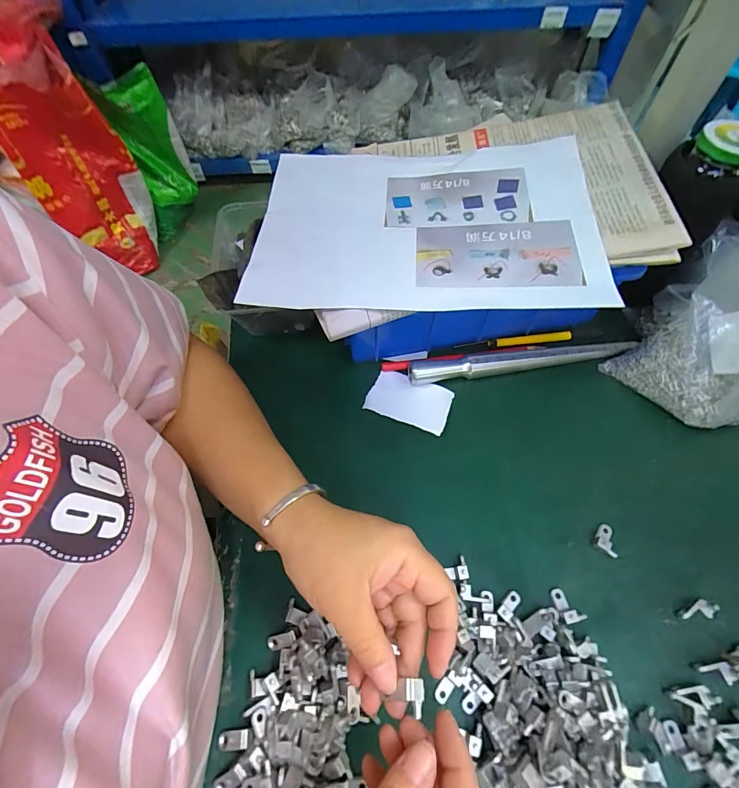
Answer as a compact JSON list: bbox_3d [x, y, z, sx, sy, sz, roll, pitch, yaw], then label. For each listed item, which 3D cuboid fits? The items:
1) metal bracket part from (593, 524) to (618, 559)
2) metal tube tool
[{"bbox_3d":[0.193,0.119,0.316,0.016,0.010,0.025,8,59,5],"label":"metal bracket part"},{"bbox_3d":[0.155,-0.033,0.393,0.230,0.026,0.020,-6,59,-4],"label":"metal tube tool"}]

